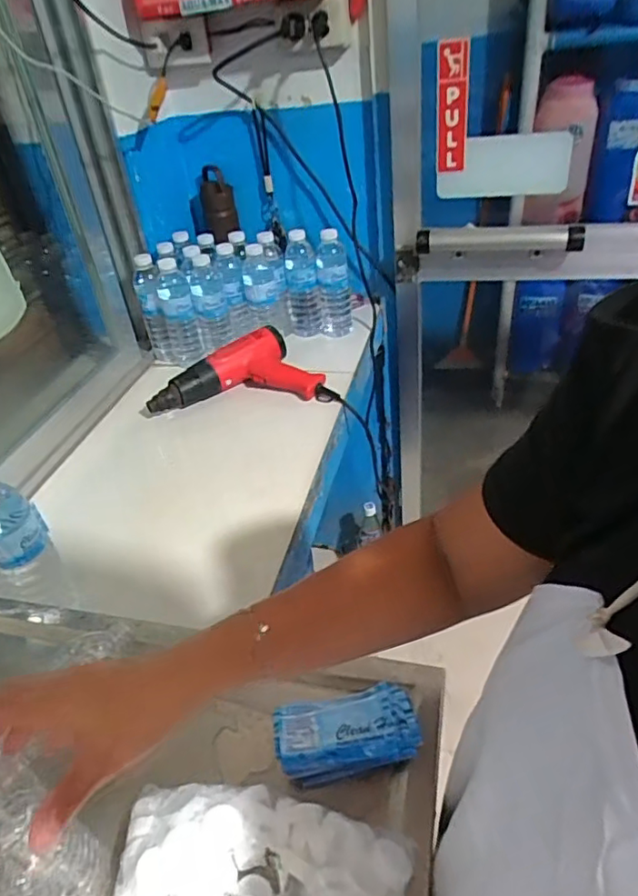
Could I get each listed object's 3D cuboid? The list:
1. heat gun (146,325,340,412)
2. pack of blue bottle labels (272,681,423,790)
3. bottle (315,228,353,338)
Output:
[{"bbox_3d":[-0.134,-0.142,1.028,0.302,0.082,0.170,-6,38,3],"label":"heat gun"},{"bbox_3d":[0.023,0.247,0.499,0.121,0.017,0.068,-11,38,-4],"label":"pack of blue bottle labels"},{"bbox_3d":[0.029,-0.321,1.129,0.062,0.202,0.059,-4,38,4],"label":"bottle"}]

